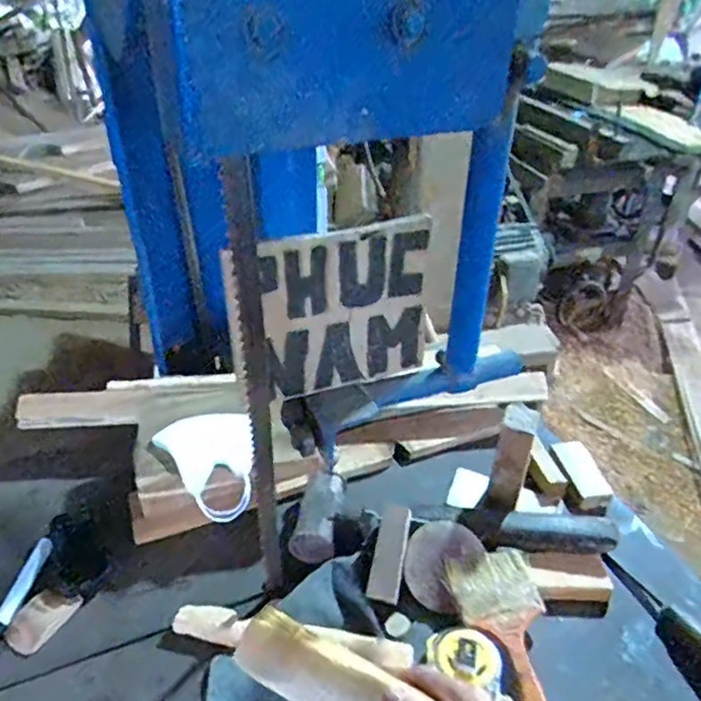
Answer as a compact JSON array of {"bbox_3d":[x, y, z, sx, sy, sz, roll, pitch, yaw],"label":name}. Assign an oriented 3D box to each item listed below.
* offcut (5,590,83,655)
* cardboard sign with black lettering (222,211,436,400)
[{"bbox_3d":[-0.314,0.272,0.616,0.046,0.009,0.069,20,39,25],"label":"offcut"},{"bbox_3d":[-0.013,-0.033,0.524,0.179,0.143,0.015,-15,32,-15],"label":"cardboard sign with black lettering"}]

